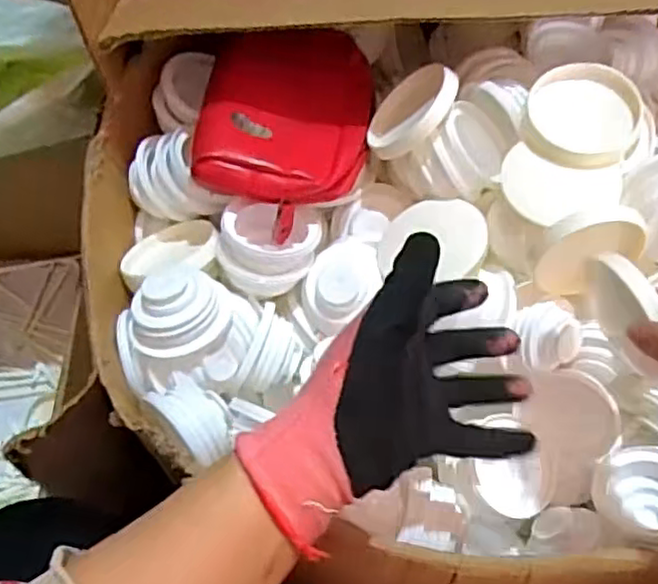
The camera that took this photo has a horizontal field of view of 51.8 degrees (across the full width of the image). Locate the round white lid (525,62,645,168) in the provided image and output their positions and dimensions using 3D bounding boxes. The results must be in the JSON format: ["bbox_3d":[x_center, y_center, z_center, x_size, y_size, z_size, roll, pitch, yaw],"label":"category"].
[{"bbox_3d":[0.185,-0.126,0.494,0.079,0.019,0.071,16,87,12],"label":"round white lid"}]

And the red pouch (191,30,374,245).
[{"bbox_3d":[-0.035,-0.141,0.546,0.136,0.043,0.173,10,55,-3],"label":"red pouch"}]

